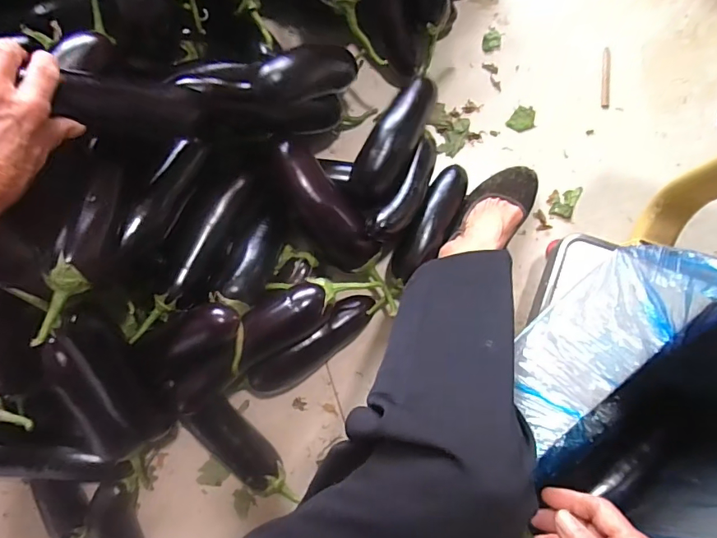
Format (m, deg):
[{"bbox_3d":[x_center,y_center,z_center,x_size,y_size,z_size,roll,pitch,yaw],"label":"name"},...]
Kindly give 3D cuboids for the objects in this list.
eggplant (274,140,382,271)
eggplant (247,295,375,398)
[{"bbox_3d":[-0.051,-0.080,0.626,0.077,0.056,0.196,-36,103,-1],"label":"eggplant"},{"bbox_3d":[-0.069,0.115,0.673,0.220,0.065,0.064,-42,87,-2],"label":"eggplant"}]

